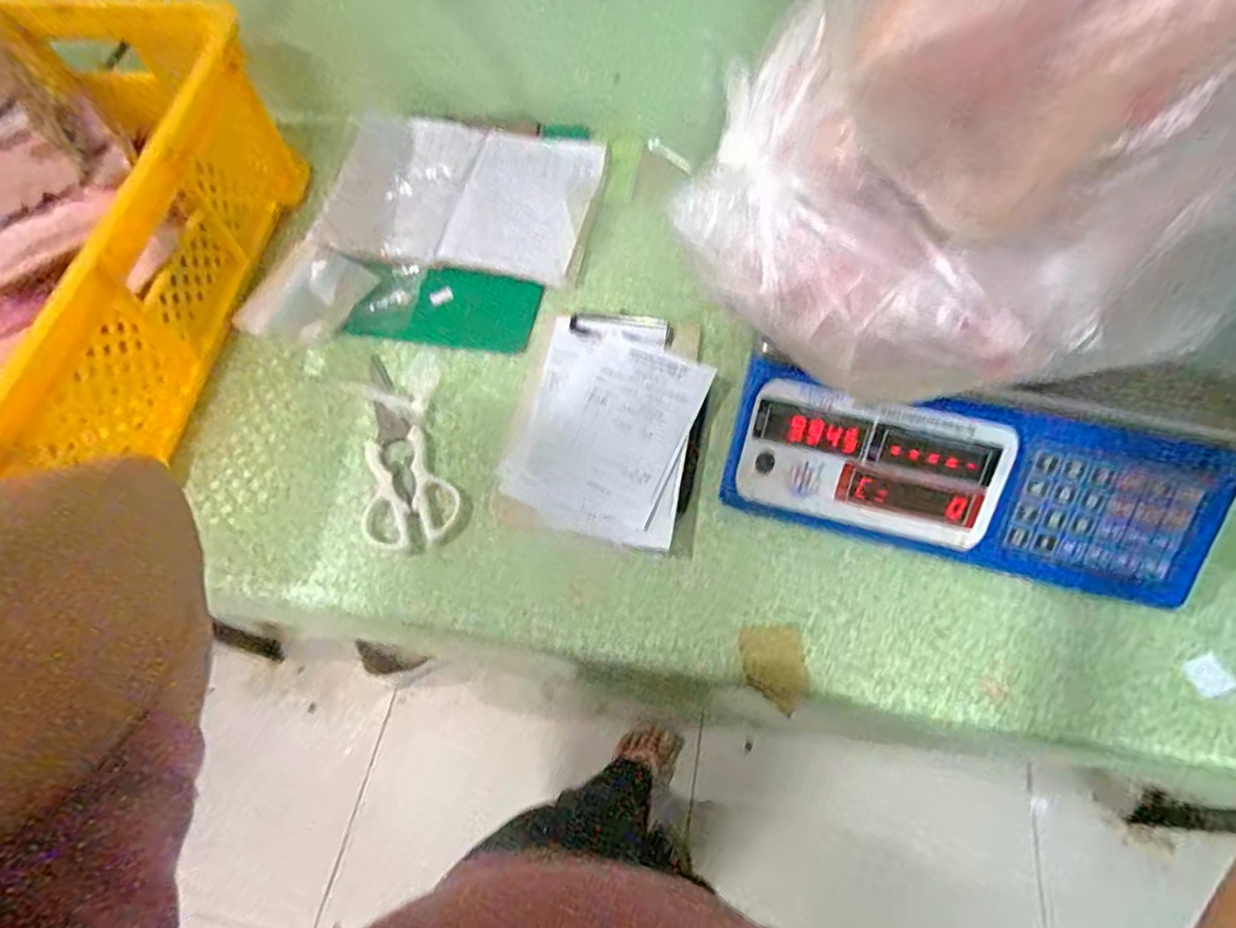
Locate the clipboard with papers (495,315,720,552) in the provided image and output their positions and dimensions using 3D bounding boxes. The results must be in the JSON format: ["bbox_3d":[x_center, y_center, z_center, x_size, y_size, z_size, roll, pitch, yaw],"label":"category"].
[{"bbox_3d":[-0.002,-0.040,0.542,0.153,0.017,0.221,12,64,7],"label":"clipboard with papers"}]

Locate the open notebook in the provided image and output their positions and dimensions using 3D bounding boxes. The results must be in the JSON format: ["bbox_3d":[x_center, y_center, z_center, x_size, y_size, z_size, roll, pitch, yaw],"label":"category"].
[{"bbox_3d":[-0.172,-0.297,0.671,0.277,0.019,0.208,9,64,6],"label":"open notebook"}]

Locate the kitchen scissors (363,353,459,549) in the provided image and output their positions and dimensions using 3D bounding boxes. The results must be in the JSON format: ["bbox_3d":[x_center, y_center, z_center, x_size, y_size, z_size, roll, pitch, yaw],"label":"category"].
[{"bbox_3d":[-0.180,-0.020,0.539,0.074,0.006,0.187,-8,63,-3],"label":"kitchen scissors"}]

